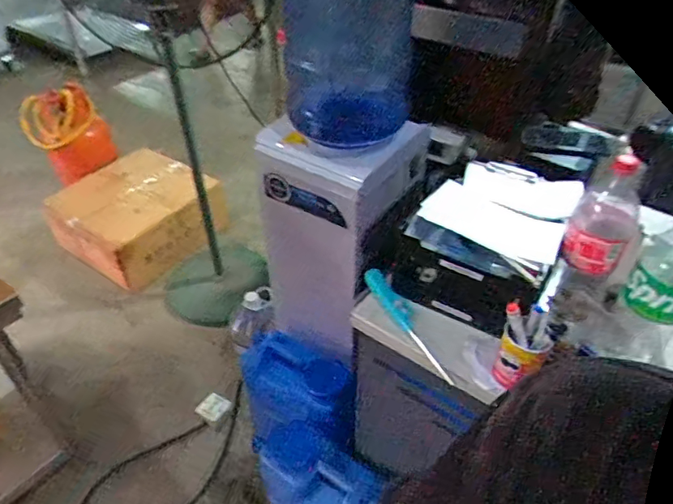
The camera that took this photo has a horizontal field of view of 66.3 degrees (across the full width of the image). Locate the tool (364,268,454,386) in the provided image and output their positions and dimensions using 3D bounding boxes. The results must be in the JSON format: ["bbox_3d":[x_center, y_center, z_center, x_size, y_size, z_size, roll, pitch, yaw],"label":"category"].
[{"bbox_3d":[0.127,0.121,0.923,0.042,0.040,0.259,-21,46,-22],"label":"tool"}]

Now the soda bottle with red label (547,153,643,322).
[{"bbox_3d":[0.398,-0.006,0.795,0.087,0.298,0.090,22,46,23],"label":"soda bottle with red label"}]

